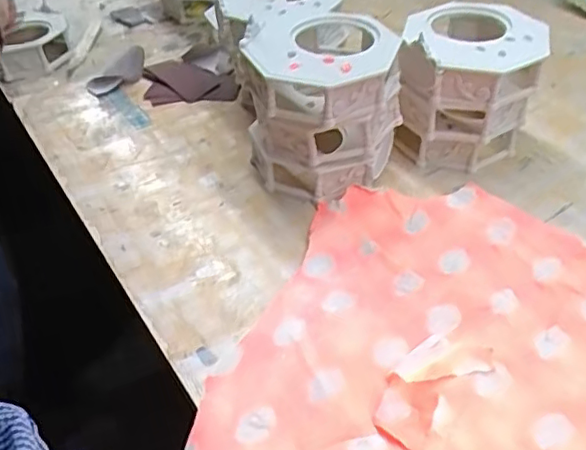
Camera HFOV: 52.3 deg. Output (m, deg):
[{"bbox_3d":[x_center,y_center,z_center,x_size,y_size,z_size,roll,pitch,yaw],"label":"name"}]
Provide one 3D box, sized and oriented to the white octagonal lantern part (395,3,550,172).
[{"bbox_3d":[0.150,-0.120,0.521,0.110,0.112,0.112,9,44,13],"label":"white octagonal lantern part"}]

